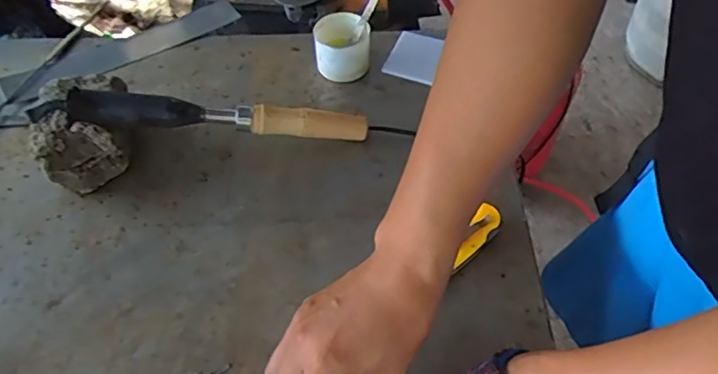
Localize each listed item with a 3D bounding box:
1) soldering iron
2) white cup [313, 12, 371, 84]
[{"bbox_3d":[-0.150,-0.073,0.592,0.320,0.027,0.024,3,52,-14],"label":"soldering iron"},{"bbox_3d":[-0.020,-0.165,0.689,0.063,0.051,0.060,-1,53,1],"label":"white cup"}]

